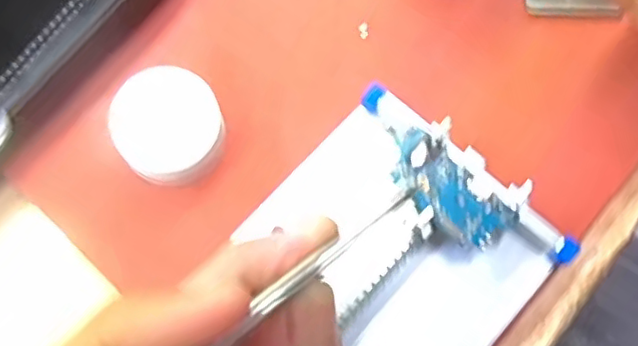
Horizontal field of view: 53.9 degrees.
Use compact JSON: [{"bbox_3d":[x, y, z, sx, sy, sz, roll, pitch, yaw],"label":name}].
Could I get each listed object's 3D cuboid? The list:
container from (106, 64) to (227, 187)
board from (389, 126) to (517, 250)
[{"bbox_3d":[-0.049,-0.015,0.205,0.034,0.014,0.037,0,72,0],"label":"container"},{"bbox_3d":[0.039,0.005,0.190,0.042,0.004,0.018,44,78,8],"label":"board"}]

